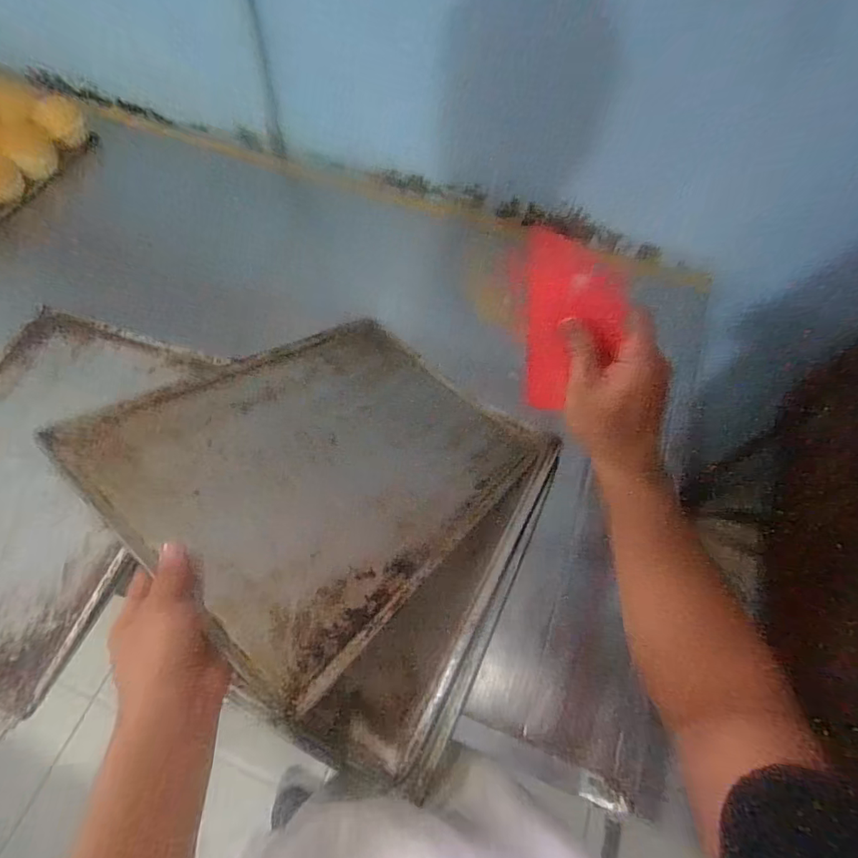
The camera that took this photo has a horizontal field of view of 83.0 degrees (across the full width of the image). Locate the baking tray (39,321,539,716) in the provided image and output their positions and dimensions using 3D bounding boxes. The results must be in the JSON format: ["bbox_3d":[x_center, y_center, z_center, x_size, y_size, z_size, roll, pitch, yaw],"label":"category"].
[{"bbox_3d":[-0.096,0.023,0.540,0.321,0.014,0.434,40,42,13],"label":"baking tray"}]

